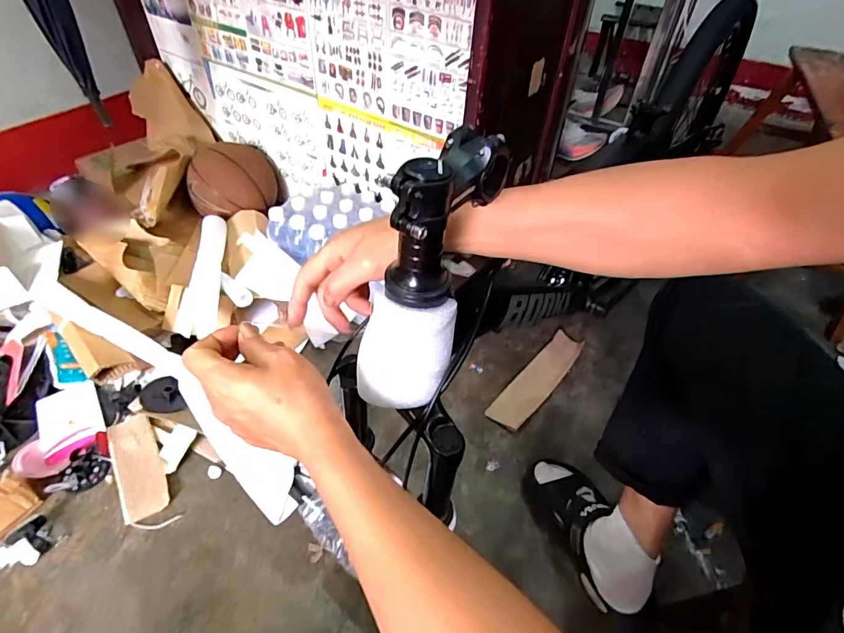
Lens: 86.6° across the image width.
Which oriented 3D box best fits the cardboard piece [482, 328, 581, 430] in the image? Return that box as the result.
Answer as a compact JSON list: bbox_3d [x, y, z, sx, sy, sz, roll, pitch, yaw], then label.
[{"bbox_3d":[0.265,0.134,1.006,0.076,0.014,0.307,35,55,25],"label":"cardboard piece"}]

